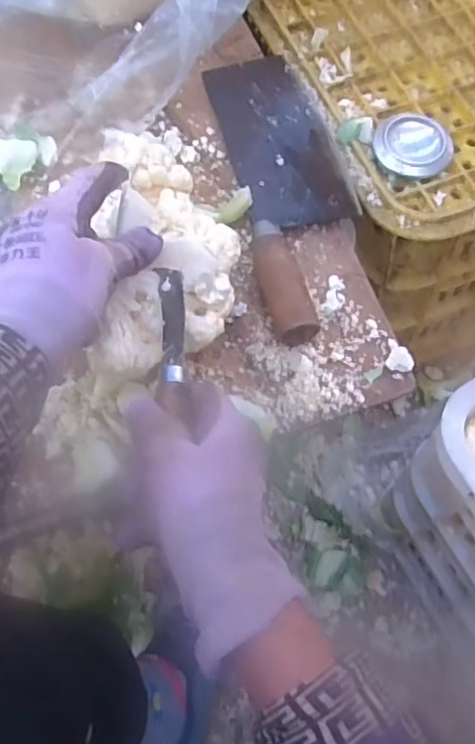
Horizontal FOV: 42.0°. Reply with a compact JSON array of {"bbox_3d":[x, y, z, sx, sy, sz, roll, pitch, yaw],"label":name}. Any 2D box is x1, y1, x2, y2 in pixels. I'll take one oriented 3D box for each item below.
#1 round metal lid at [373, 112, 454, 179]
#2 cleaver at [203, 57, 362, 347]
[{"bbox_3d":[0.143,-0.185,0.507,0.061,0.019,0.057,0,67,0],"label":"round metal lid"},{"bbox_3d":[0.043,-0.153,0.484,0.090,0.034,0.278,-11,67,-4],"label":"cleaver"}]

